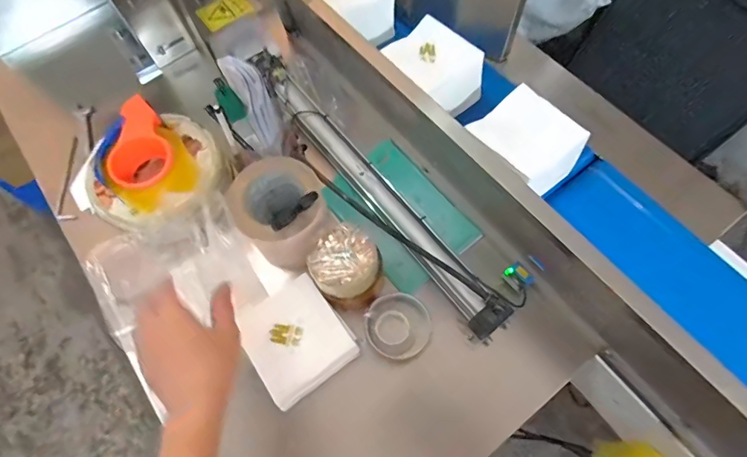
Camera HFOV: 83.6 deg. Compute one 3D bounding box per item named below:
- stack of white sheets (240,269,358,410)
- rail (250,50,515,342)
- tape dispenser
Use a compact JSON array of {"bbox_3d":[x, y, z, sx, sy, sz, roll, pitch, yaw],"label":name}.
[{"bbox_3d":[-0.096,0.137,0.520,0.115,0.021,0.123,-35,80,-11],"label":"stack of white sheets"},{"bbox_3d":[-0.025,-0.073,0.600,0.072,0.061,0.561,-37,69,-12],"label":"rail"},{"bbox_3d":[-0.310,-0.093,0.563,0.107,0.055,0.142,-36,69,-12],"label":"tape dispenser"}]

